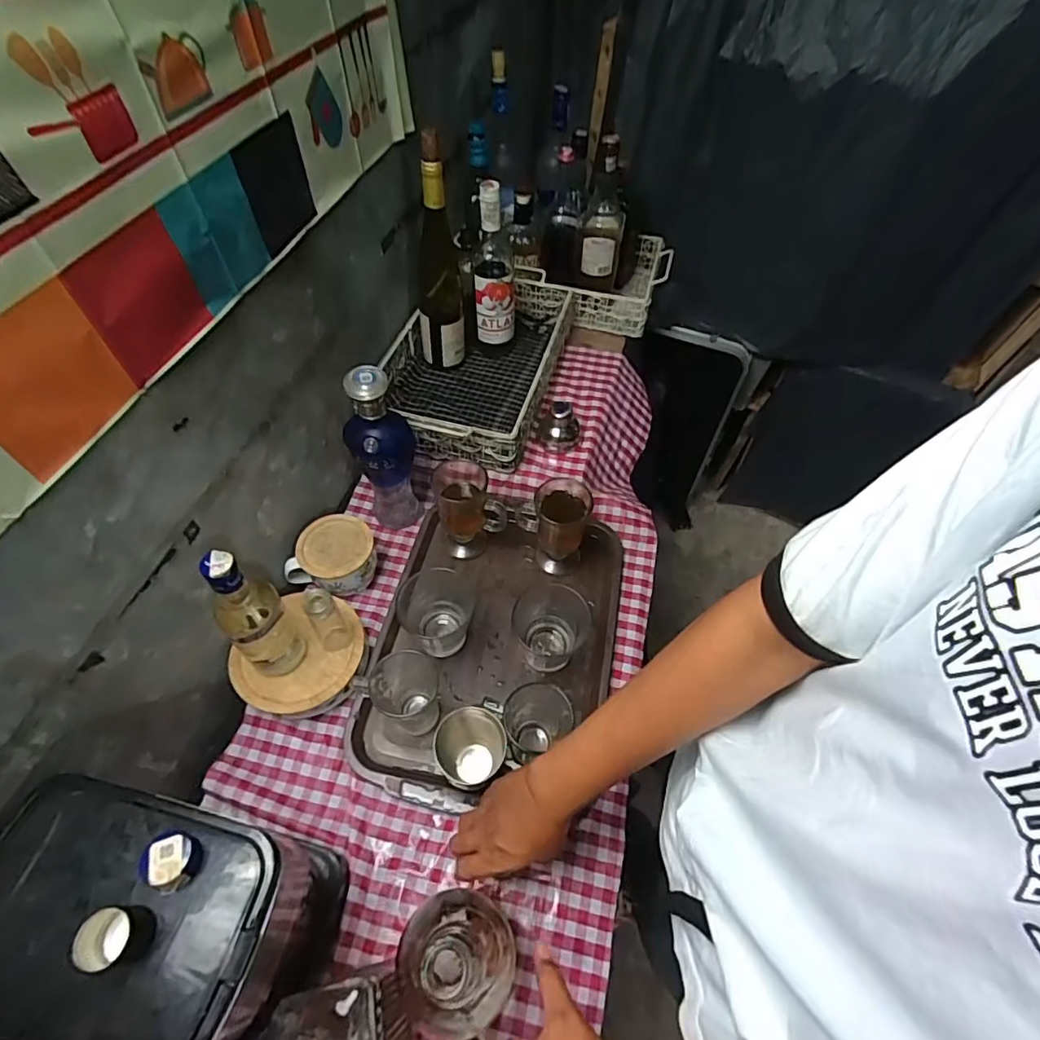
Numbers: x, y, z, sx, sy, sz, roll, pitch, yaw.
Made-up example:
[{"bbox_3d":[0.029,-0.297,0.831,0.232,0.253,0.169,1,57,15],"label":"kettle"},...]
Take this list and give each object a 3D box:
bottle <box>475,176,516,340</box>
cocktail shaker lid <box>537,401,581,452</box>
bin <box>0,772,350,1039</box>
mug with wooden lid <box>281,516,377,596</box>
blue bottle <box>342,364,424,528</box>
[{"bbox_3d":[-0.042,-0.405,0.886,0.064,0.269,0.077,-1,54,-3],"label":"bottle"},{"bbox_3d":[0.062,-0.147,0.838,0.065,0.064,0.056,8,54,4],"label":"cocktail shaker lid"},{"bbox_3d":[-0.259,0.318,0.434,0.173,0.261,0.128,10,55,6],"label":"bin"},{"bbox_3d":[-0.253,0.054,0.741,0.099,0.068,0.101,14,55,8],"label":"mug with wooden lid"},{"bbox_3d":[-0.182,-0.080,0.726,0.082,0.271,0.064,-16,56,-13],"label":"blue bottle"}]

